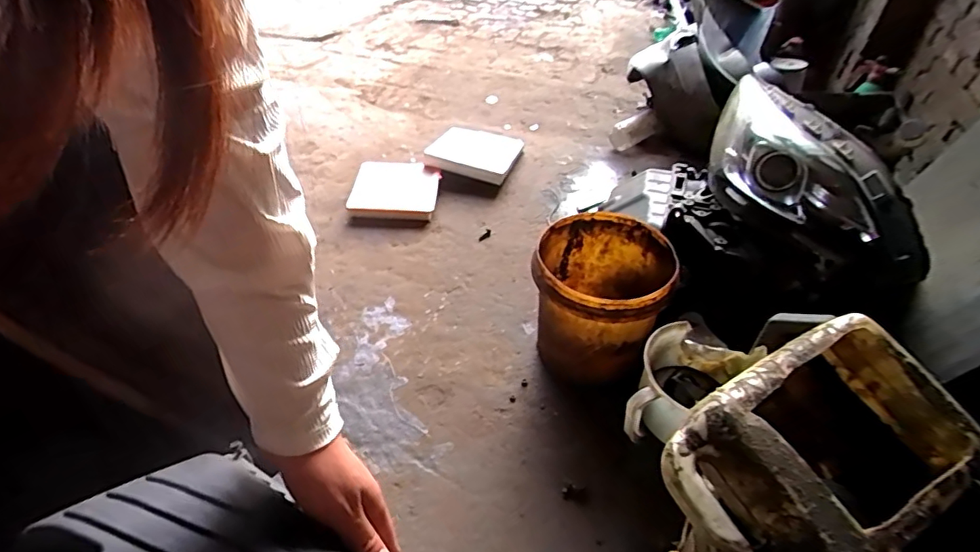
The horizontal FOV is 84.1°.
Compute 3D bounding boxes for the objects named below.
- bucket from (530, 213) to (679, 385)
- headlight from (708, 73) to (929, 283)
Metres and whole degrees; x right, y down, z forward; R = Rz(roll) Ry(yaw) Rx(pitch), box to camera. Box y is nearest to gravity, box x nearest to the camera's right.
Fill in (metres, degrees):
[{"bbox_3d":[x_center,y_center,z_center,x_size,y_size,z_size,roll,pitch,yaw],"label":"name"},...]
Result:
[{"bbox_3d":[0.208,0.054,1.103,0.251,0.267,0.251,1,43,-1],"label":"bucket"},{"bbox_3d":[0.602,-0.216,1.108,0.174,0.220,0.643,-8,44,-11],"label":"headlight"}]

